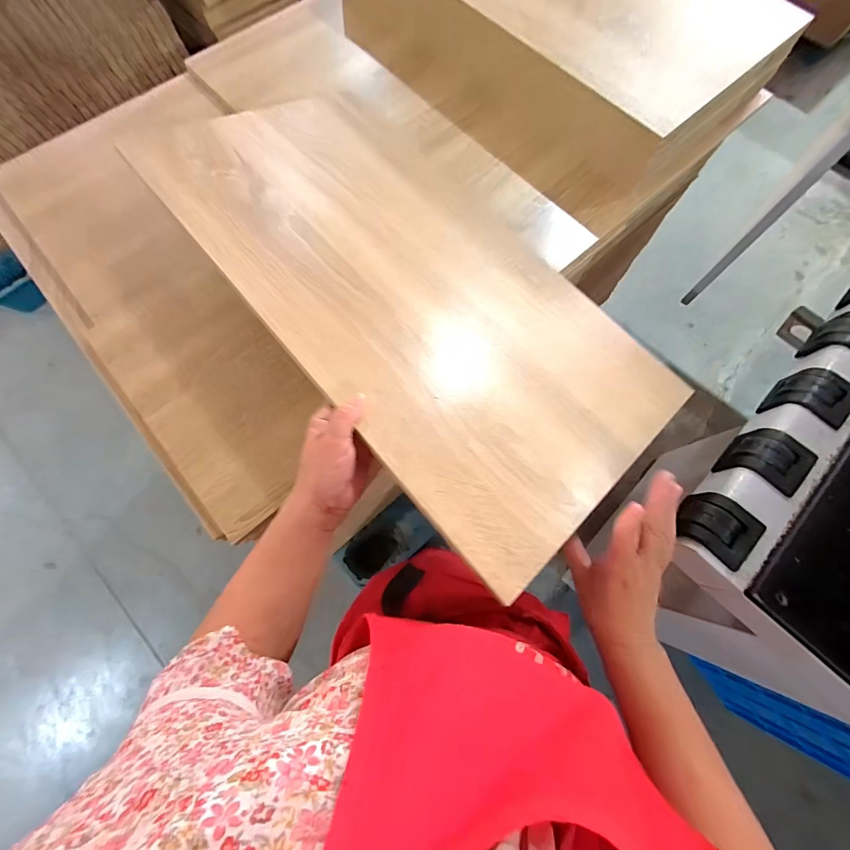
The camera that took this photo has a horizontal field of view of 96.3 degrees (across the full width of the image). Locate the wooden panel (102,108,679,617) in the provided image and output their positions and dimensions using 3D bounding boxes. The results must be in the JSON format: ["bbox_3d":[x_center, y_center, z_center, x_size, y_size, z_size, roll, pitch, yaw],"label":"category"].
[{"bbox_3d":[-0.033,-0.180,0.448,0.336,0.012,0.663,-39,77,-24],"label":"wooden panel"}]

